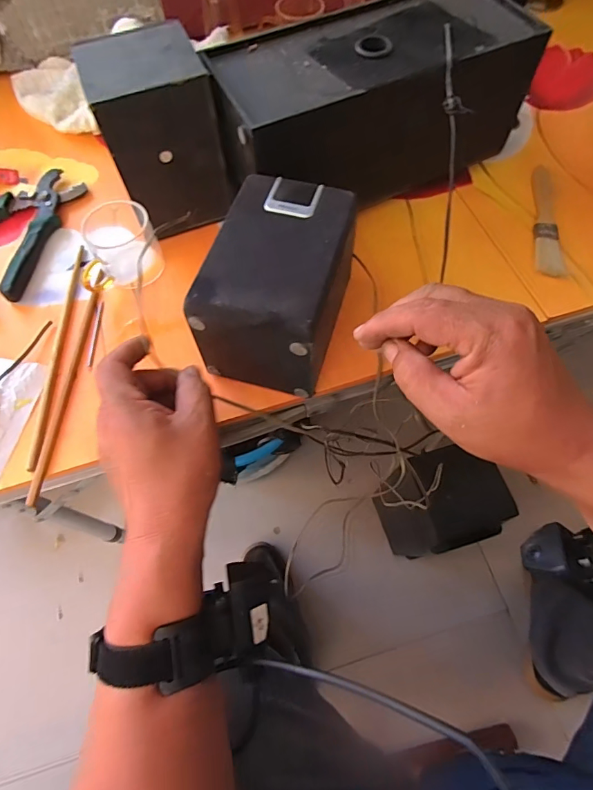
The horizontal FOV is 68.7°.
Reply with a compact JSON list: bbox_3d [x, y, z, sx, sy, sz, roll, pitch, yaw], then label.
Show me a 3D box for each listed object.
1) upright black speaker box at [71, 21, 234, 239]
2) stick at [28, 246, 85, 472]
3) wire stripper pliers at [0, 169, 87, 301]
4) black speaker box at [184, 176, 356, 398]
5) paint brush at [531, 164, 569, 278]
[{"bbox_3d":[-0.125,-0.240,0.402,0.095,0.128,0.098,-23,67,-9],"label":"upright black speaker box"},{"bbox_3d":[-0.216,-0.042,0.393,0.011,0.010,0.222,-1,65,1],"label":"stick"},{"bbox_3d":[-0.289,-0.184,0.452,0.125,0.026,0.153,29,69,14],"label":"wire stripper pliers"},{"bbox_3d":[-0.011,-0.085,0.352,0.096,0.097,0.138,18,67,9],"label":"black speaker box"},{"bbox_3d":[0.257,-0.186,0.450,0.027,0.012,0.164,8,66,5],"label":"paint brush"}]

